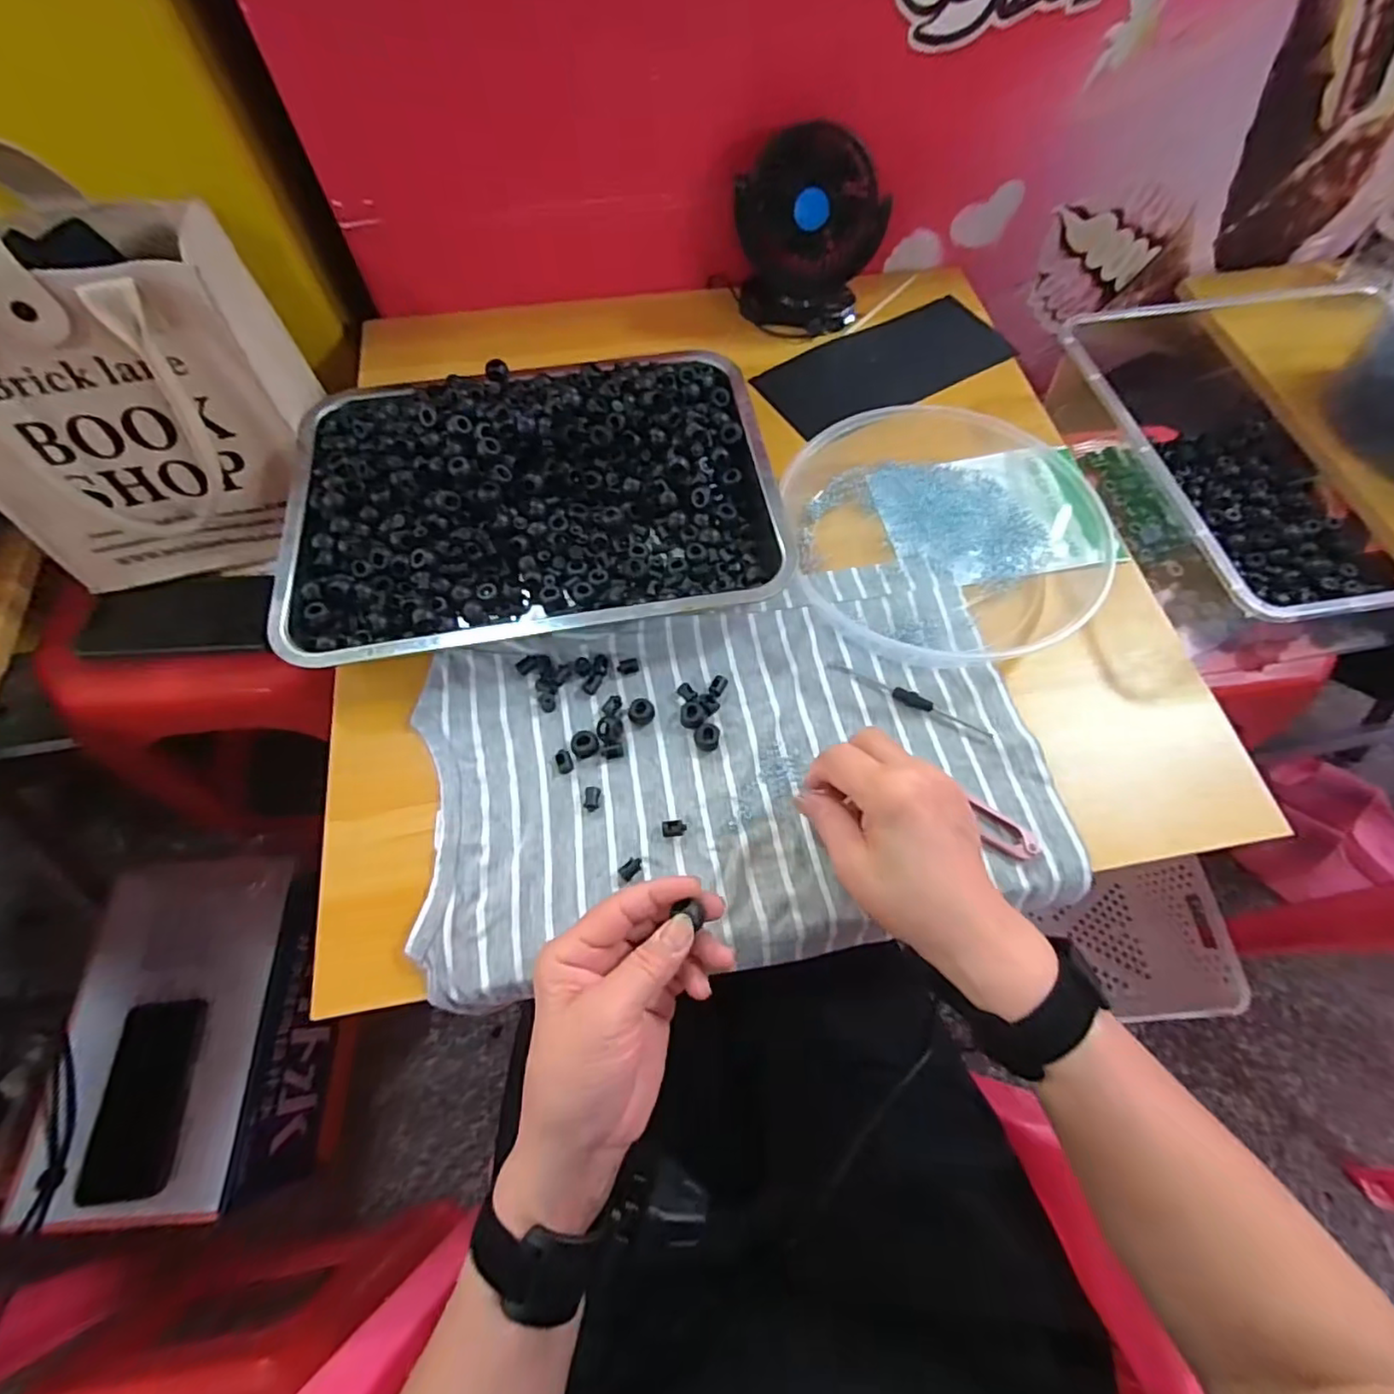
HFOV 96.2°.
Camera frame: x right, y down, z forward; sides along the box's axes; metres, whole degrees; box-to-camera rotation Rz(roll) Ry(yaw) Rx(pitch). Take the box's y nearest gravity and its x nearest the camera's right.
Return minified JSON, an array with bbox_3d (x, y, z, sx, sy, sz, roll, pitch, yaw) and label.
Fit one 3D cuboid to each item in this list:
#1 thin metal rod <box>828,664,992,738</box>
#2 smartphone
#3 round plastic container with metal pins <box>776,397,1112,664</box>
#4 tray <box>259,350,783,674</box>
[{"bbox_3d":[0.142,0.001,0.421,0.113,0.006,0.009,26,67,10],"label":"thin metal rod"},{"bbox_3d":[-0.536,0.388,0.607,0.086,0.015,0.164,-3,65,-3],"label":"smartphone"},{"bbox_3d":[0.194,-0.139,0.480,0.244,0.026,0.234,0,65,-1],"label":"round plastic container with metal pins"},{"bbox_3d":[-0.121,-0.148,0.458,0.339,0.056,0.237,-9,66,-5],"label":"tray"}]

